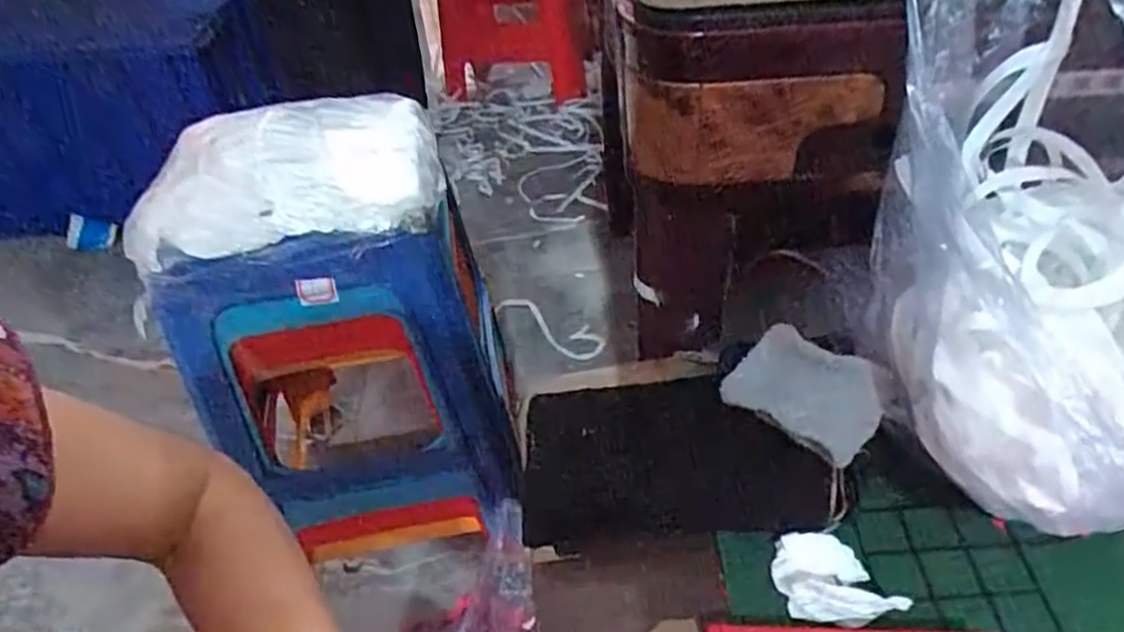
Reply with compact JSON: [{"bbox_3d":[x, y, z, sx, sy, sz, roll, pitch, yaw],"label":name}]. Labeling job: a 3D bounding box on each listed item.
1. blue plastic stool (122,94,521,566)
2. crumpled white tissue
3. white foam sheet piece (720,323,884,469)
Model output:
[{"bbox_3d":[-0.235,0.019,0.820,0.296,0.425,0.272,-8,44,-2],"label":"blue plastic stool"},{"bbox_3d":[0.153,0.147,0.397,0.070,0.024,0.044,6,44,15],"label":"crumpled white tissue"},{"bbox_3d":[0.136,0.041,0.405,0.079,0.013,0.054,30,88,27],"label":"white foam sheet piece"}]

